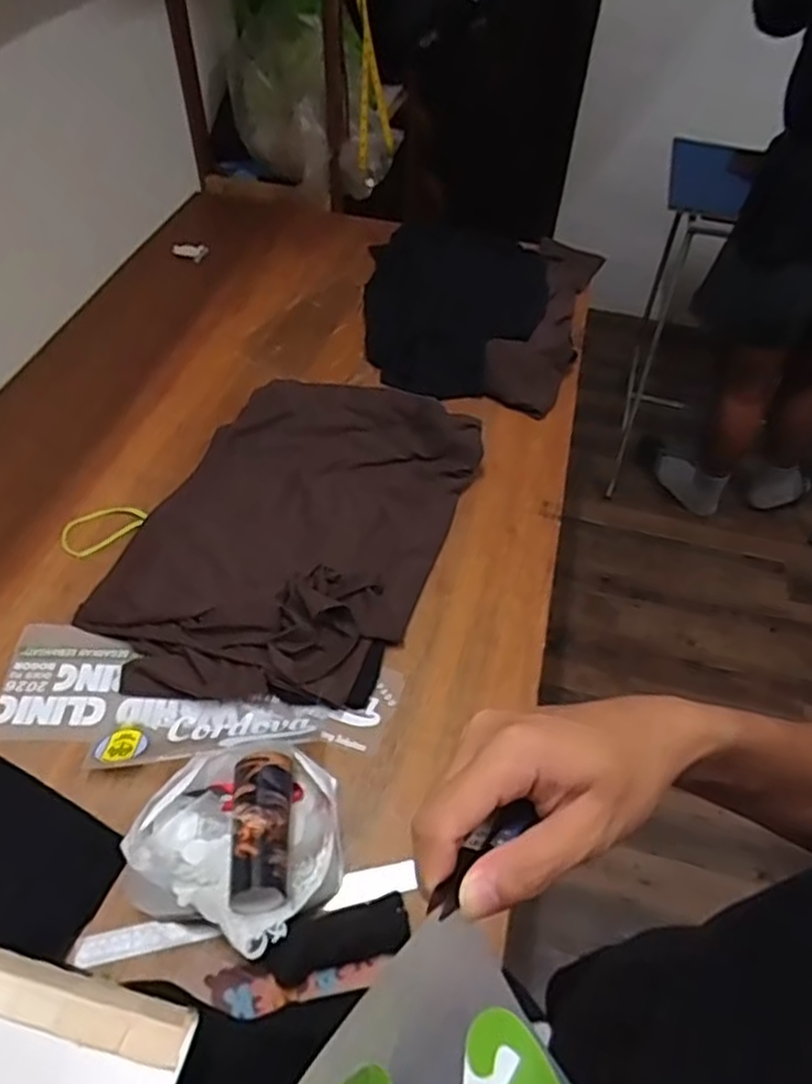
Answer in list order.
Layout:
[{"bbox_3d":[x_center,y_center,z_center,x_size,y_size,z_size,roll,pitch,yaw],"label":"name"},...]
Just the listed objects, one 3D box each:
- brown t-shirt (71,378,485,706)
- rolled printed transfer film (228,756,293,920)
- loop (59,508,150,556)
[{"bbox_3d":[-0.146,-0.025,0.943,0.366,0.075,0.517,18,50,10],"label":"brown t-shirt"},{"bbox_3d":[-0.136,0.274,0.679,0.053,0.066,0.136,-2,49,-6],"label":"rolled printed transfer film"},{"bbox_3d":[-0.405,-0.022,0.963,0.110,0.010,0.068,-30,58,-27],"label":"loop"}]

